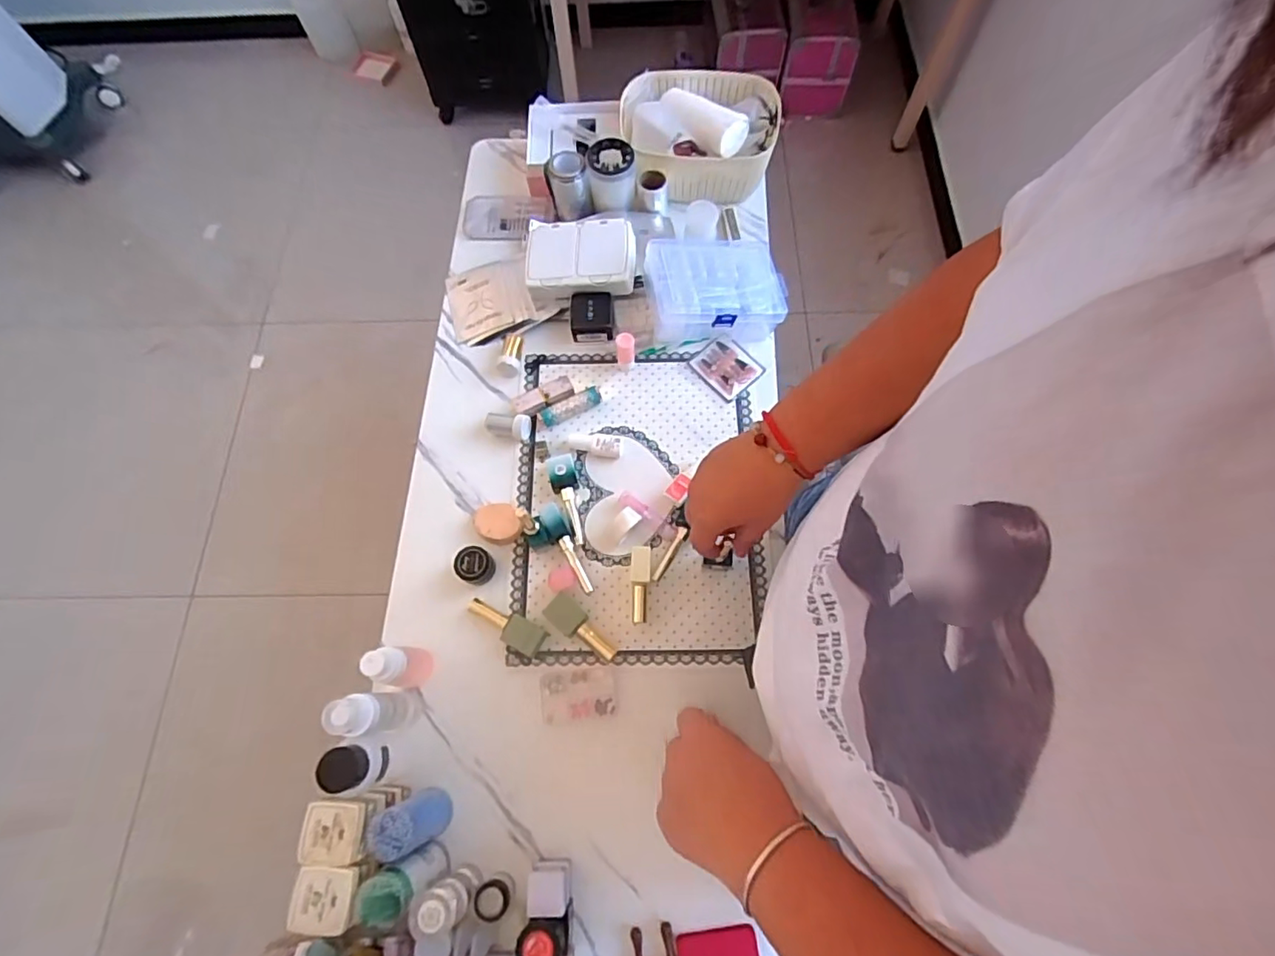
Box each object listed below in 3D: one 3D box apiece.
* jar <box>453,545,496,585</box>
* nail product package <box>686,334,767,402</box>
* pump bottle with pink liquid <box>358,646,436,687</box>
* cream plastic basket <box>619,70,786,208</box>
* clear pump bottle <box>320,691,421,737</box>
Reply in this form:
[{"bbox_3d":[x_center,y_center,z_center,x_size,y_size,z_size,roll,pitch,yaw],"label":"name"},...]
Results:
[{"bbox_3d":[-0.182,0.098,0.640,0.038,0.029,0.038,0,70,1],"label":"jar"},{"bbox_3d":[0.113,-0.143,0.735,0.066,0.011,0.078,-39,74,-12],"label":"nail product package"},{"bbox_3d":[-0.233,0.184,0.566,0.033,0.101,0.038,10,70,5],"label":"pump bottle with pink liquid"},{"bbox_3d":[0.085,-0.479,0.810,0.213,0.081,0.162,0,70,1],"label":"cream plastic basket"},{"bbox_3d":[-0.245,0.222,0.546,0.034,0.149,0.035,-2,70,0],"label":"clear pump bottle"}]

